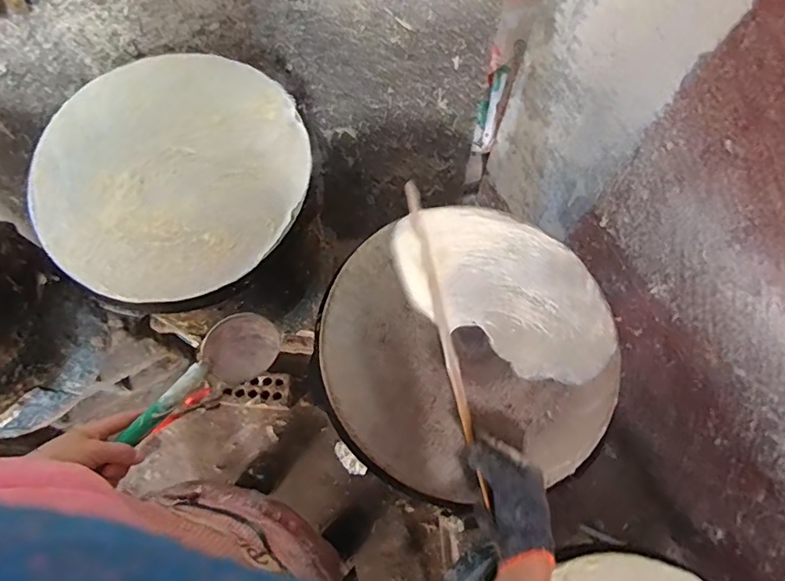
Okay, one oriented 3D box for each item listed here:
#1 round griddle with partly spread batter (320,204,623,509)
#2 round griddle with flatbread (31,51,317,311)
[{"bbox_3d":[0.101,0.062,0.667,0.364,0.036,0.354,0,73,0],"label":"round griddle with partly spread batter"},{"bbox_3d":[-0.307,-0.175,0.726,0.361,0.018,0.382,0,73,0],"label":"round griddle with flatbread"}]

